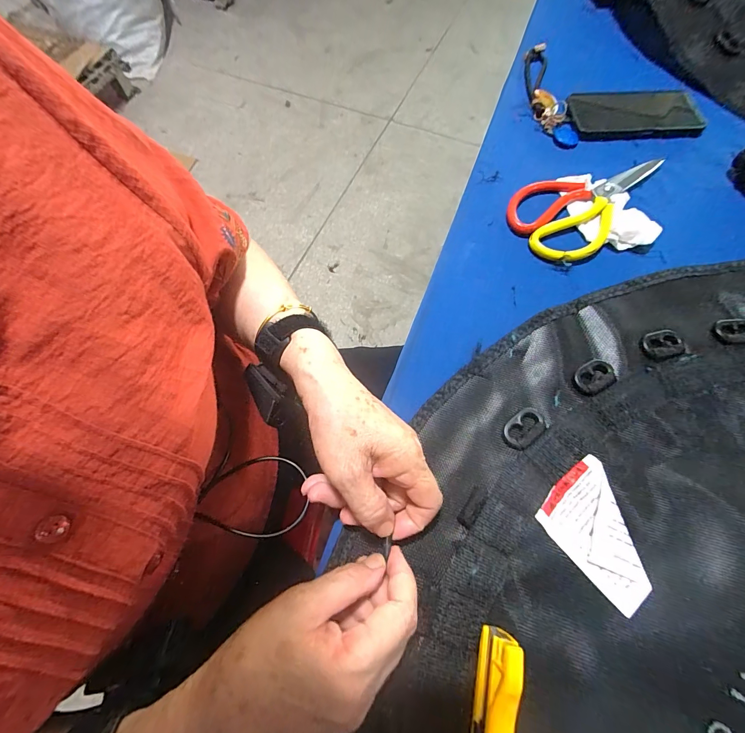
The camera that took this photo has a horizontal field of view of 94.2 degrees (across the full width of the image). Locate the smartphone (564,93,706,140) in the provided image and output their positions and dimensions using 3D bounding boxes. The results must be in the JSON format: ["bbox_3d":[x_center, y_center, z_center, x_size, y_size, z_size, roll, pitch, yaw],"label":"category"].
[{"bbox_3d":[0.344,-0.329,0.455,0.169,0.016,0.075,-6,66,-6],"label":"smartphone"}]

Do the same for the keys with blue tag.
[{"bbox_3d":[0.240,-0.378,0.478,0.048,0.018,0.204,-2,68,0],"label":"keys with blue tag"}]

